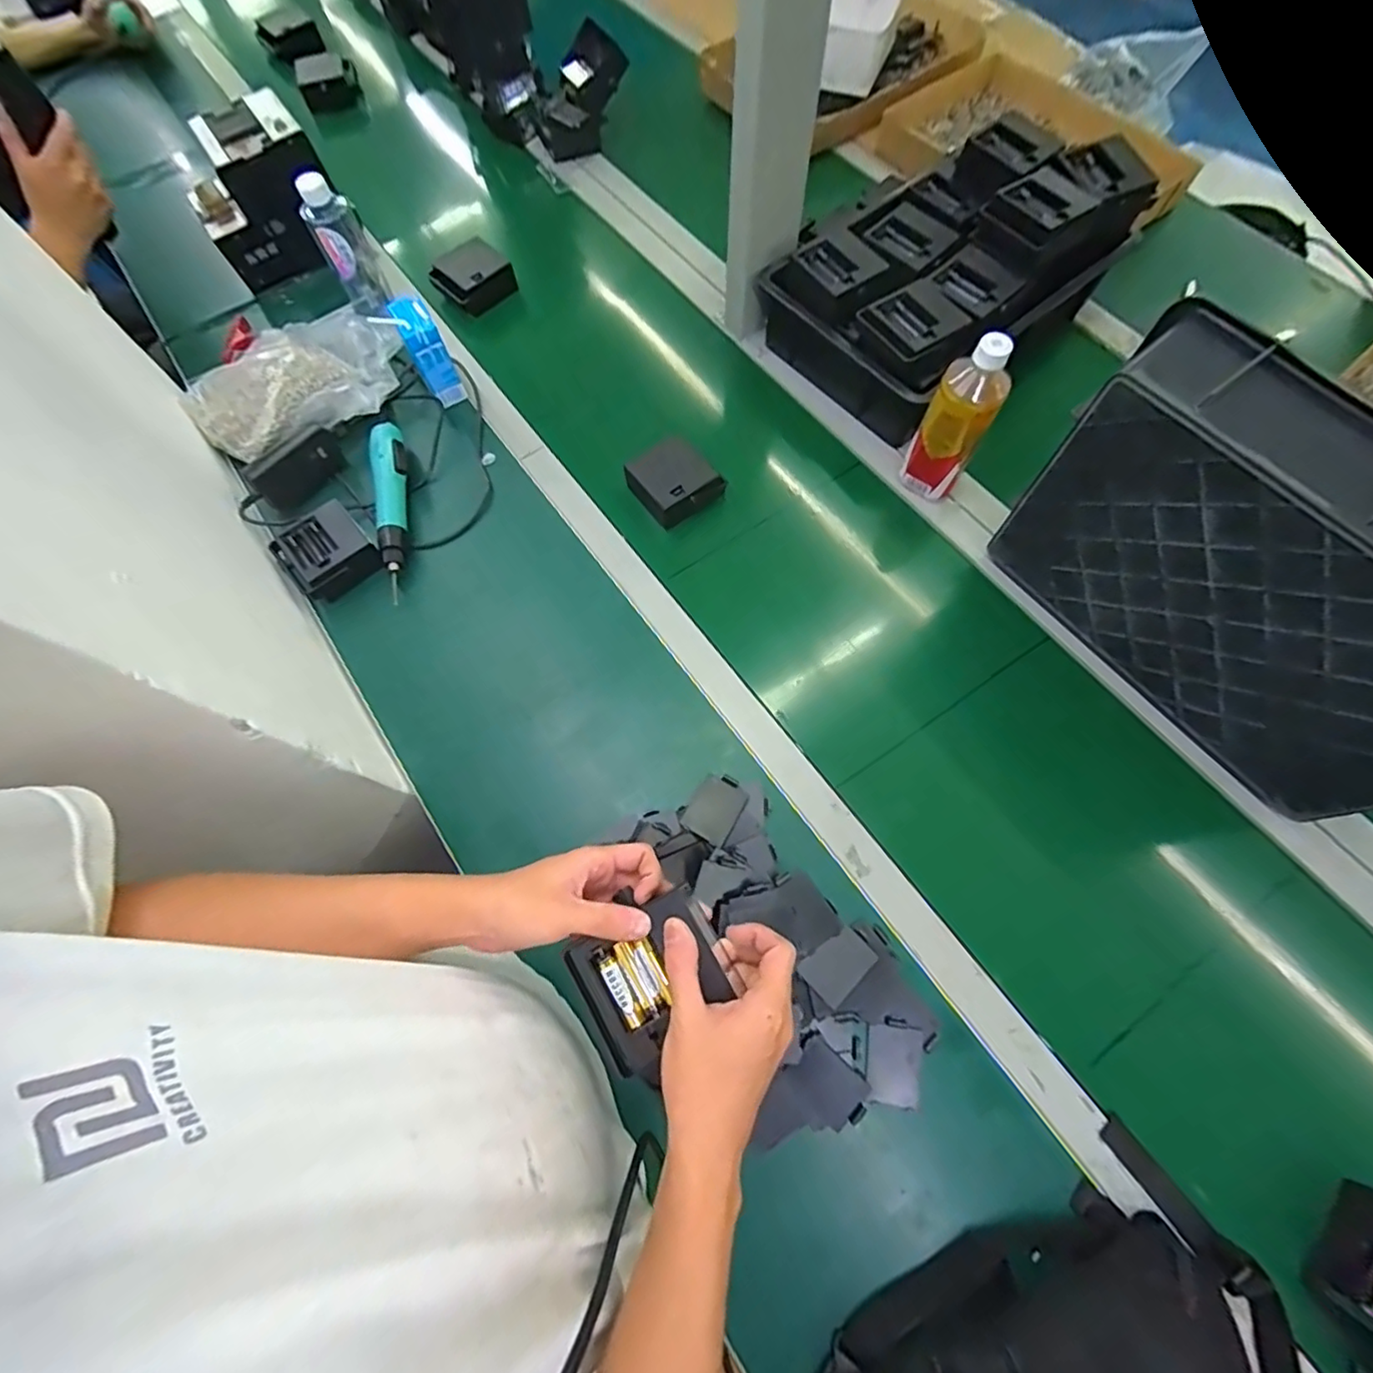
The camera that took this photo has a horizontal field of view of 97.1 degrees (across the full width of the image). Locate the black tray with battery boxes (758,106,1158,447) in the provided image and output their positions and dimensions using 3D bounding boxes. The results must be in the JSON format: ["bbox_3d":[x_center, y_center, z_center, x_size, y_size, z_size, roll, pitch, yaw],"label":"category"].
[{"bbox_3d":[0.309,-0.523,0.749,0.376,0.156,0.291,-38,72,-12],"label":"black tray with battery boxes"}]

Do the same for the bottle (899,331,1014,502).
[{"bbox_3d":[0.287,-0.281,0.647,0.065,0.171,0.051,25,71,11],"label":"bottle"}]

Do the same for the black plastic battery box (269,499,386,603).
[{"bbox_3d":[-0.413,-0.152,0.696,0.097,0.037,0.096,-38,72,-12],"label":"black plastic battery box"}]

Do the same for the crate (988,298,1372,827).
[{"bbox_3d":[0.479,-0.081,0.519,0.100,0.262,0.385,-36,71,-11],"label":"crate"}]

